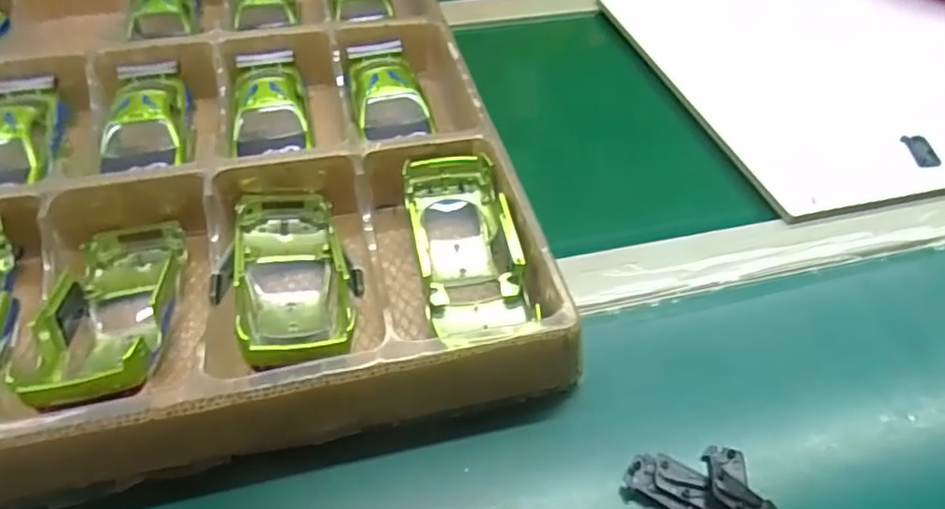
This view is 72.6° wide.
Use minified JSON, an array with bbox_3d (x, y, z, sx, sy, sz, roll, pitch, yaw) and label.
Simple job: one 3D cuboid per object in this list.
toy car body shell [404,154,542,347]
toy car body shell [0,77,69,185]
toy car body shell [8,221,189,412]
[{"bbox_3d":[-0.005,-0.008,0.355,0.053,0.034,0.123,-9,48,-10],"label":"toy car body shell"},{"bbox_3d":[-0.295,-0.075,0.414,0.054,0.031,0.100,-10,48,-10],"label":"toy car body shell"},{"bbox_3d":[-0.175,0.028,0.318,0.059,0.032,0.137,-12,29,-13],"label":"toy car body shell"}]

